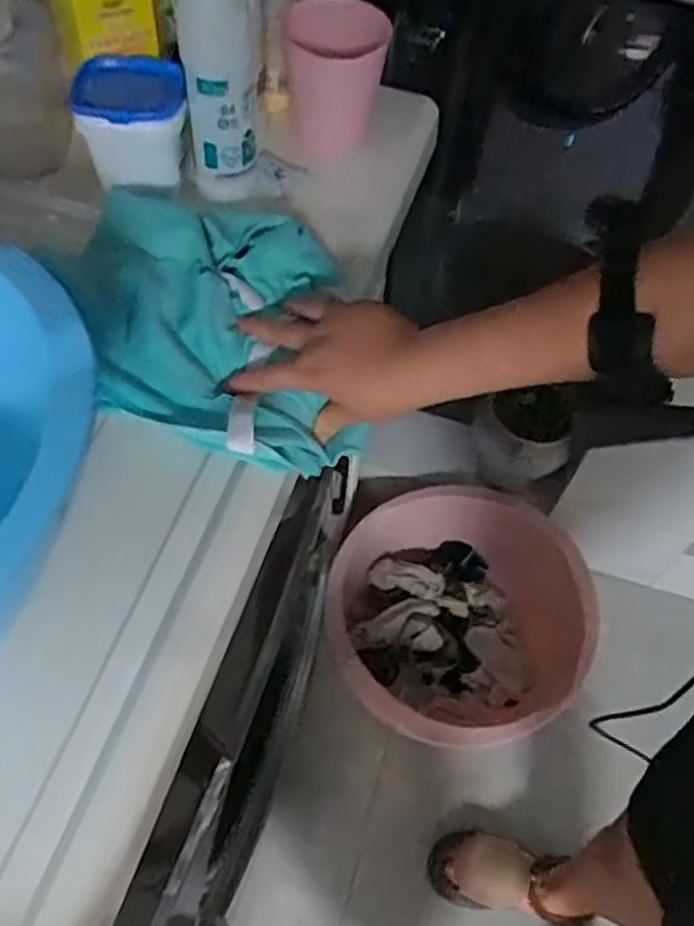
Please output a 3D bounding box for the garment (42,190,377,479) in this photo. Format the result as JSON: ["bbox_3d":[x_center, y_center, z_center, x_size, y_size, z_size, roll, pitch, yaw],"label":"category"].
[{"bbox_3d":[-0.110,-0.109,0.603,0.221,0.081,0.242,-3,56,-5],"label":"garment"}]

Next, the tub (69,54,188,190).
[{"bbox_3d":[-0.190,-0.307,0.655,0.092,0.089,0.067,-14,58,-13],"label":"tub"}]

